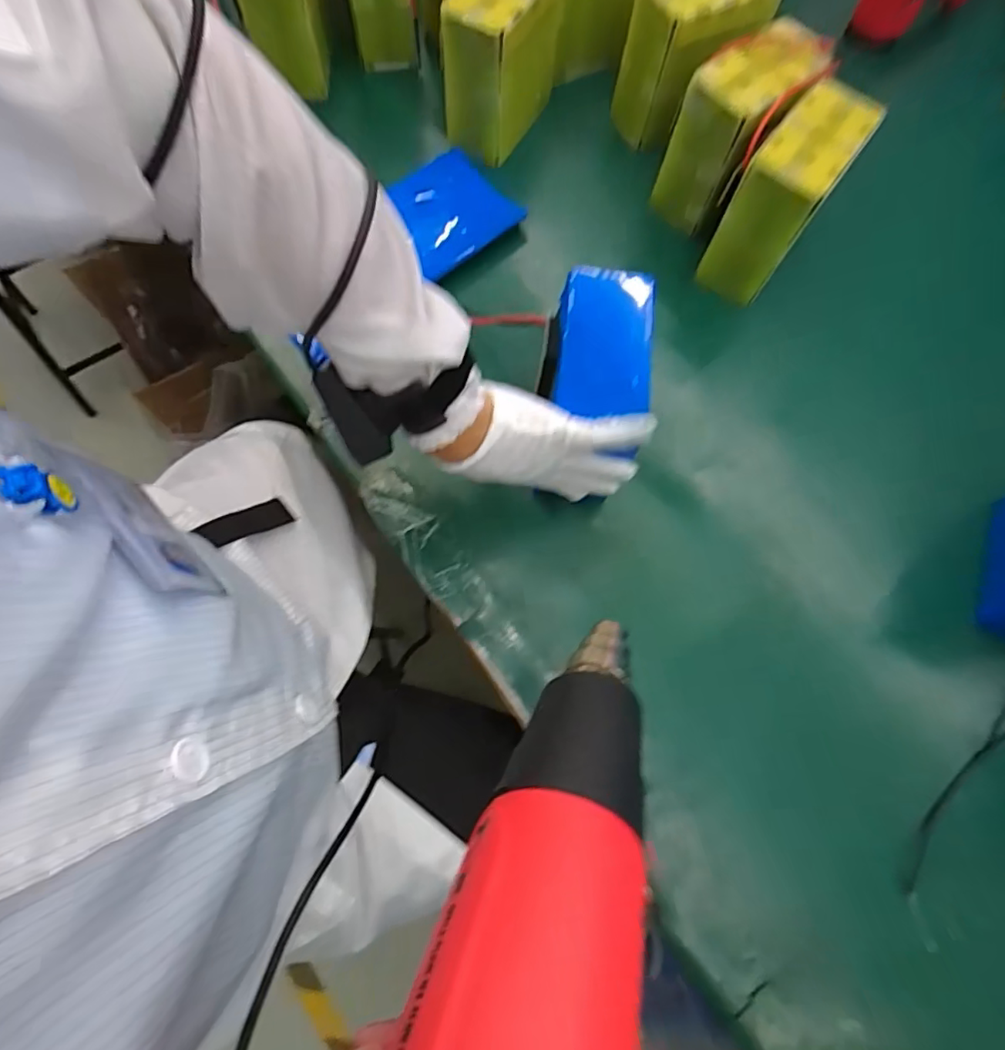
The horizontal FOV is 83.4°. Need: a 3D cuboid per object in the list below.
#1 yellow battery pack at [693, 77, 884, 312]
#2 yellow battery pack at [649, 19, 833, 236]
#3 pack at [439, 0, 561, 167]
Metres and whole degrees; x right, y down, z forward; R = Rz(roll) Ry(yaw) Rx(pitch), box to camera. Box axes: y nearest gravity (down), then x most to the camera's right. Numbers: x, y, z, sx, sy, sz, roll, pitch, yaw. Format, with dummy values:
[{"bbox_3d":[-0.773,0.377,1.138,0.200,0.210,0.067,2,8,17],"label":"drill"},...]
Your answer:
[{"bbox_3d":[0.287,-0.336,0.598,0.081,0.162,0.141,37,74,9],"label":"yellow battery pack"},{"bbox_3d":[0.247,-0.424,0.609,0.089,0.136,0.139,40,75,10],"label":"yellow battery pack"},{"bbox_3d":[0.000,-0.527,0.648,0.078,0.153,0.146,25,73,6],"label":"pack"}]

